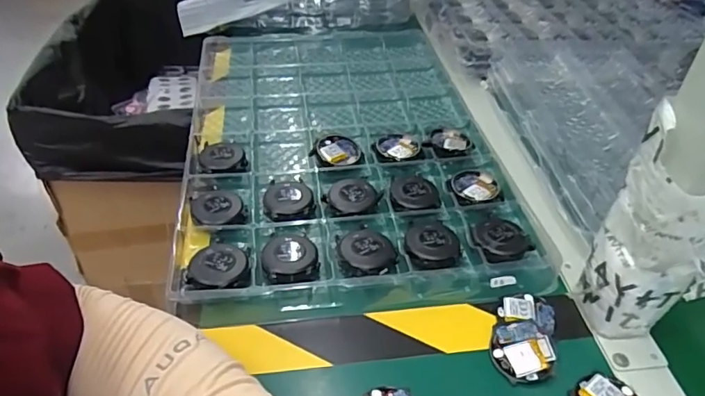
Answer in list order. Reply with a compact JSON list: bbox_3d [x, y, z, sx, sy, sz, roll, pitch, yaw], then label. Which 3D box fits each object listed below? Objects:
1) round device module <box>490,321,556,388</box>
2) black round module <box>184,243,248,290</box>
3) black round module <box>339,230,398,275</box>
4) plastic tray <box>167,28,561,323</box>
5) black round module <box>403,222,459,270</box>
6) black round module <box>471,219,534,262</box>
[{"bbox_3d":[0.115,0.104,0.347,0.041,0.009,0.043,2,41,-1],"label":"round device module"},{"bbox_3d":[-0.099,0.051,0.382,0.042,0.008,0.042,8,42,5],"label":"black round module"},{"bbox_3d":[0.012,0.042,0.403,0.042,0.007,0.045,-4,42,-8],"label":"black round module"},{"bbox_3d":[-0.012,-0.077,0.533,0.297,0.020,0.447,-3,42,-7],"label":"plastic tray"},{"bbox_3d":[0.065,0.037,0.411,0.043,0.007,0.045,2,41,-1],"label":"black round module"},{"bbox_3d":[0.121,0.033,0.418,0.044,0.008,0.046,2,41,-1],"label":"black round module"}]

